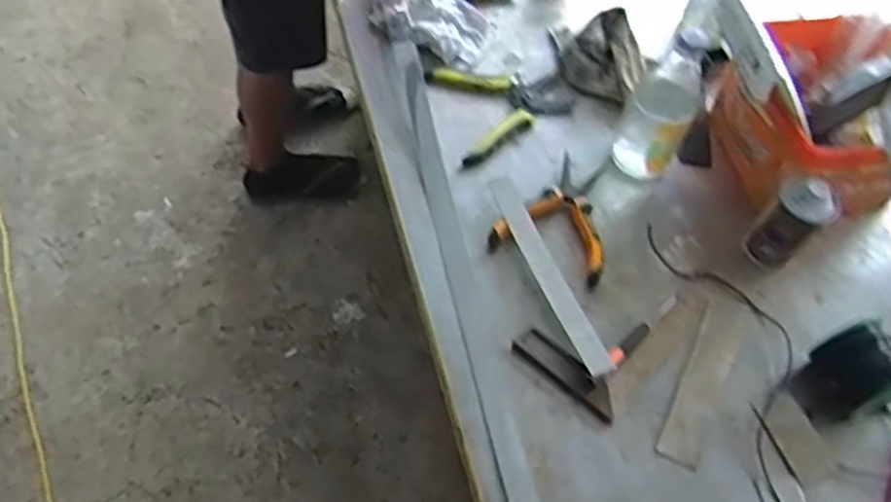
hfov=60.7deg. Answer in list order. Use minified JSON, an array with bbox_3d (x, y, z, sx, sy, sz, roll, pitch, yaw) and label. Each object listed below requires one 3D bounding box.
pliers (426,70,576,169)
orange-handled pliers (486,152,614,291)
[{"bbox_3d":[0.071,-0.158,0.842,0.149,0.012,0.130,-12,59,-11],"label":"pliers"},{"bbox_3d":[0.119,-0.044,0.771,0.113,0.015,0.147,21,59,9],"label":"orange-handled pliers"}]

